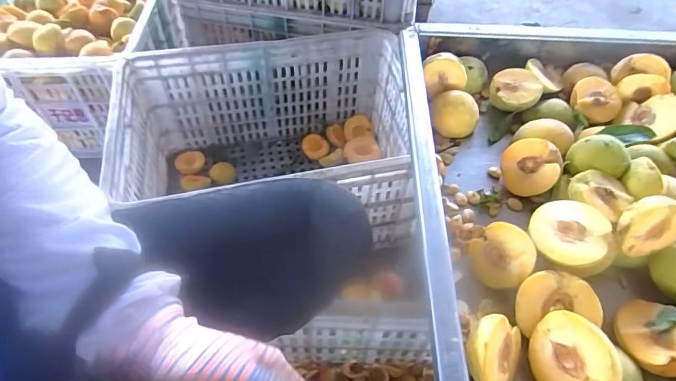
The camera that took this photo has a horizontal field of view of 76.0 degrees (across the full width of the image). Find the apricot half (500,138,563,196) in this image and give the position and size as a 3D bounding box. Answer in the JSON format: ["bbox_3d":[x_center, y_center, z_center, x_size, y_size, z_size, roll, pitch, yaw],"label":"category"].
[{"bbox_3d":[0.213,-0.024,0.474,0.058,0.033,0.060,-9,80,27],"label":"apricot half"}]

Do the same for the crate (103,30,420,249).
[{"bbox_3d":[-0.120,-0.075,0.854,0.517,0.276,0.347,-7,54,-8],"label":"crate"}]

